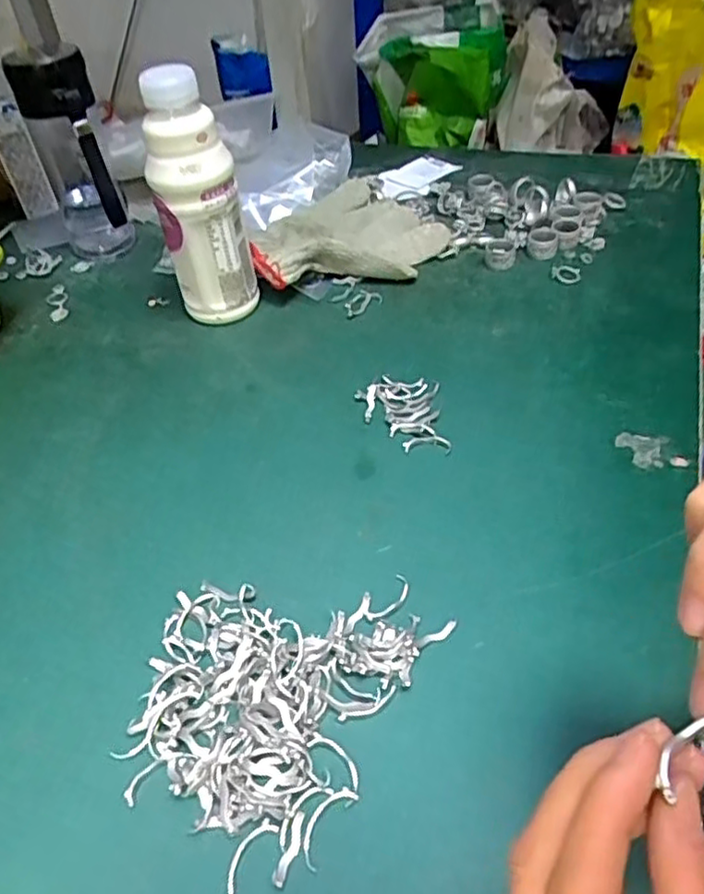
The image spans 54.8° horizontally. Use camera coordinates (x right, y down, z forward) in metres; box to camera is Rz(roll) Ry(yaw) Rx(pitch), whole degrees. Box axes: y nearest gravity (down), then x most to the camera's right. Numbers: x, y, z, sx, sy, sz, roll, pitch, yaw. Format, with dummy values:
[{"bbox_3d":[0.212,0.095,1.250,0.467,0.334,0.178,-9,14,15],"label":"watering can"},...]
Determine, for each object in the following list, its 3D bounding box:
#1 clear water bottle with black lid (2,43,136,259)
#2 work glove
[{"bbox_3d":[-0.260,-0.271,0.642,0.063,0.189,0.080,-22,47,-16],"label":"clear water bottle with black lid"},{"bbox_3d":[-0.007,-0.206,0.655,0.184,0.042,0.153,-12,45,-7],"label":"work glove"}]

